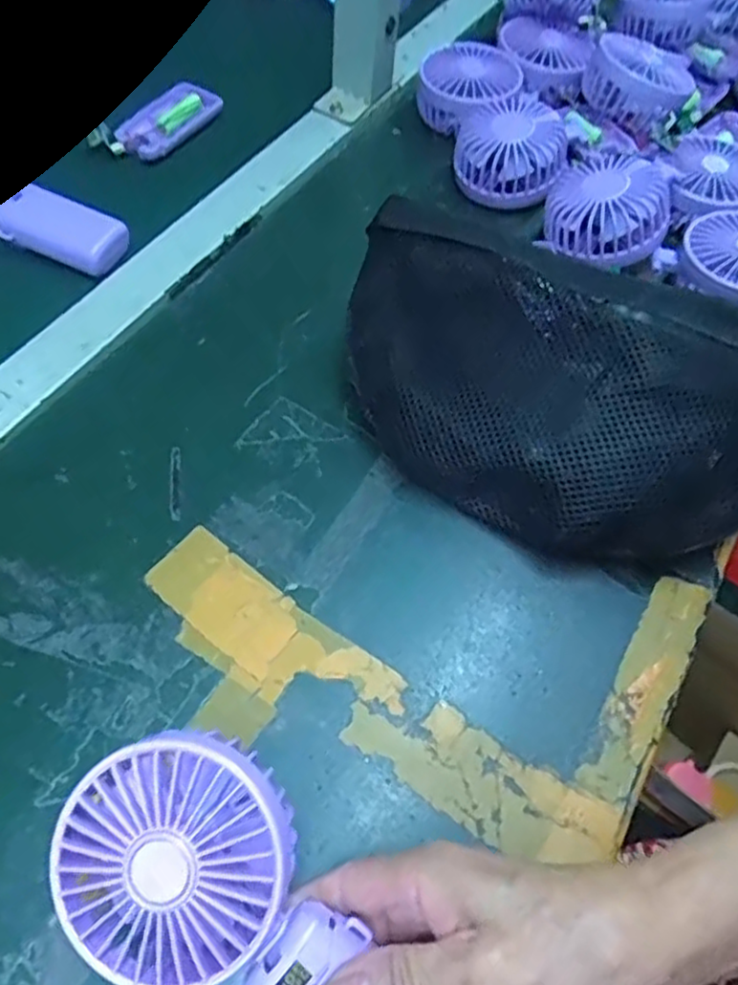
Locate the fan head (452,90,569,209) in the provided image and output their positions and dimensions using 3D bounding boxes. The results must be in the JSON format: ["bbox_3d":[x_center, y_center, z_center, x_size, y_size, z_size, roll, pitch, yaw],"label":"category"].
[{"bbox_3d":[0.110,-0.266,0.554,0.084,0.053,0.084,9,58,2],"label":"fan head"}]

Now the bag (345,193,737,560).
[{"bbox_3d":[0.141,-0.050,0.398,0.331,0.090,0.173,17,58,6],"label":"bag"}]

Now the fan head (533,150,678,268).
[{"bbox_3d":[0.175,-0.209,0.511,0.085,0.046,0.095,11,54,30],"label":"fan head"}]

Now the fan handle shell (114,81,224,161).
[{"bbox_3d":[-0.167,-0.308,0.576,0.053,0.012,0.091,27,60,12],"label":"fan handle shell"}]

